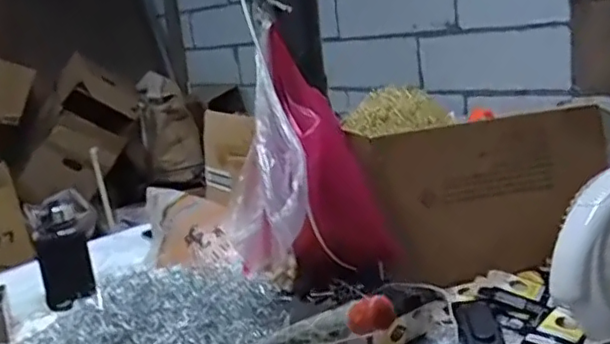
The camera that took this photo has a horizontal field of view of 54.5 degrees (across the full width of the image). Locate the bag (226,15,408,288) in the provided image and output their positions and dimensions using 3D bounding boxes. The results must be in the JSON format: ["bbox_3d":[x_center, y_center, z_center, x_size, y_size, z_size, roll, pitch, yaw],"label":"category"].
[{"bbox_3d":[-0.003,-0.006,0.753,0.154,0.289,0.176,4,19,37],"label":"bag"}]

